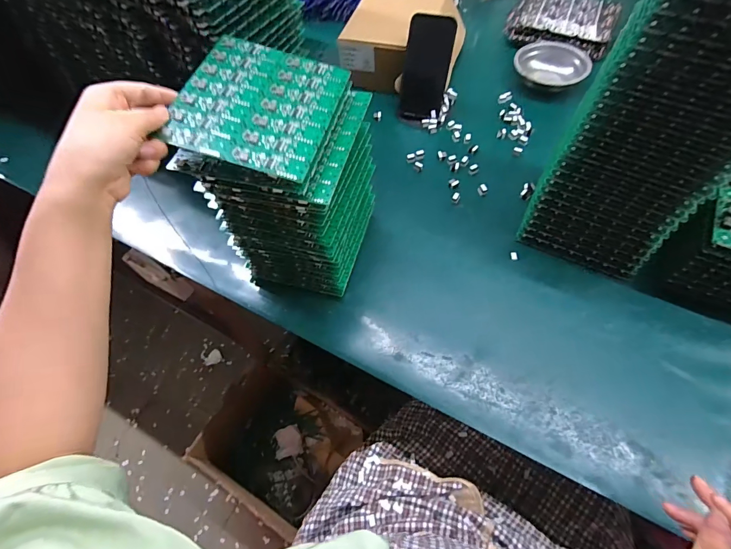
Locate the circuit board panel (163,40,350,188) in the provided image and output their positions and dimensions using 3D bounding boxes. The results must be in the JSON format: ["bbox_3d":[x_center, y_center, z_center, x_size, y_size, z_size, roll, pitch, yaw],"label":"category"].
[{"bbox_3d":[-0.098,-0.162,0.358,0.134,0.004,0.145,18,64,0],"label":"circuit board panel"}]

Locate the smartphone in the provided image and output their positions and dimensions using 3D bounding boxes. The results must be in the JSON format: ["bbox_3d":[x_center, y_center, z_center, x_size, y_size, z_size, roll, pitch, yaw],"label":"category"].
[{"bbox_3d":[0.101,-0.340,0.632,0.075,0.148,0.010,11,28,9],"label":"smartphone"}]

